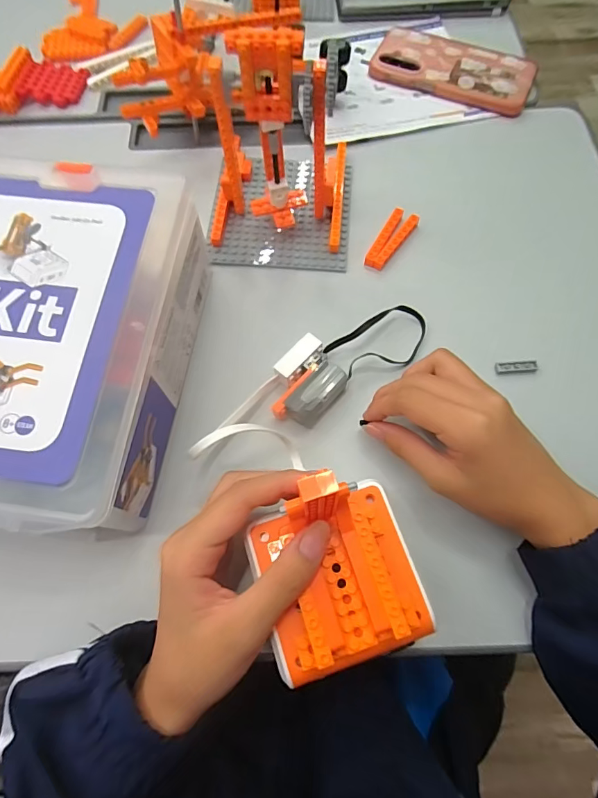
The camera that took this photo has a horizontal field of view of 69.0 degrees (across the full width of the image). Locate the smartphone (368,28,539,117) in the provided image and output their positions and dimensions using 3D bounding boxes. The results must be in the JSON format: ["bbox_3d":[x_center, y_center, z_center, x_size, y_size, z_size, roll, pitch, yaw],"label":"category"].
[{"bbox_3d":[0.168,-0.358,0.475,0.167,0.016,0.089,24,69,9],"label":"smartphone"}]

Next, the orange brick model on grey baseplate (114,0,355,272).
[{"bbox_3d":[-0.013,-0.205,0.335,0.119,0.145,0.129,3,68,0],"label":"orange brick model on grey baseplate"}]

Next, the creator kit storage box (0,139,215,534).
[{"bbox_3d":[-0.225,-0.046,0.290,0.284,0.073,0.235,9,68,3],"label":"creator kit storage box"}]

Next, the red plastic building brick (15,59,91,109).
[{"bbox_3d":[-0.259,-0.334,0.460,0.058,0.008,0.055,10,72,-12],"label":"red plastic building brick"}]

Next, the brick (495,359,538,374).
[{"bbox_3d":[0.172,-0.026,0.345,0.033,0.004,0.010,-5,68,-3],"label":"brick"}]

